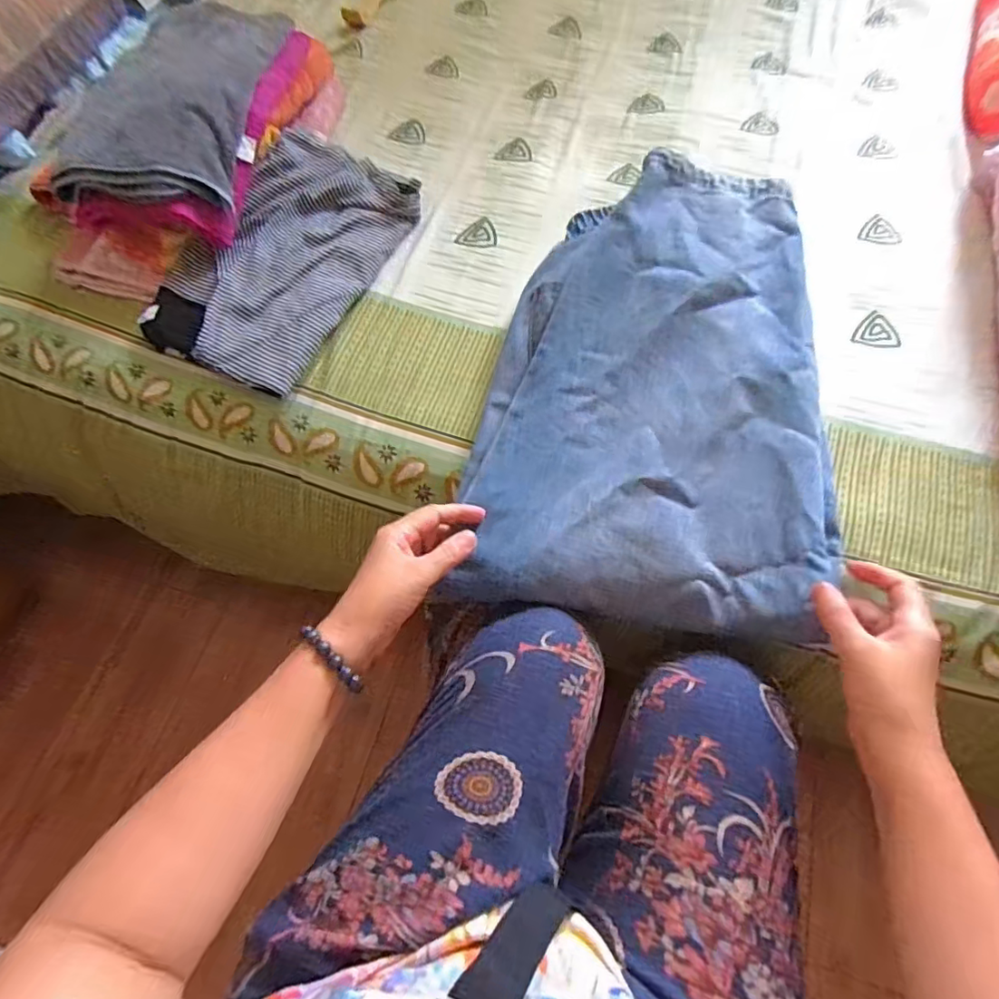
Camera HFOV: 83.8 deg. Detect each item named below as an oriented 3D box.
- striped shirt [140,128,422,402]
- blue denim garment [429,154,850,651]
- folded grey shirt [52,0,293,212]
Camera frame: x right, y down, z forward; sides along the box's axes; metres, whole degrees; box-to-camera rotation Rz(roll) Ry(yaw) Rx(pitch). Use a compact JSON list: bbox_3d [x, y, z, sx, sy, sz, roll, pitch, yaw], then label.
[{"bbox_3d":[-0.231,-0.264,0.606,0.186,0.050,0.305,24,71,10],"label":"striped shirt"},{"bbox_3d":[0.139,-0.114,0.515,0.307,0.069,0.427,9,69,5],"label":"blue denim garment"},{"bbox_3d":[-0.345,-0.451,0.607,0.163,0.049,0.320,4,66,4],"label":"folded grey shirt"}]

